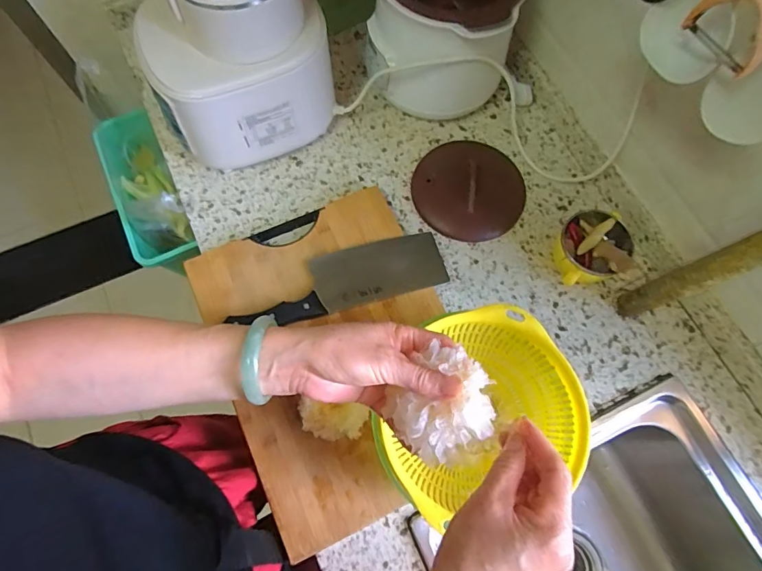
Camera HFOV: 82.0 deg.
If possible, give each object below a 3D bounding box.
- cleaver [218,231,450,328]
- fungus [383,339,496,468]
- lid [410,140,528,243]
[{"bbox_3d":[-0.058,-0.007,0.580,0.281,0.017,0.078,-14,72,-6],"label":"cleaver"},{"bbox_3d":[0.047,0.093,0.331,0.075,0.039,0.074,-39,76,-13],"label":"fungus"},{"bbox_3d":[0.137,-0.155,0.655,0.163,0.043,0.175,0,71,-1],"label":"lid"}]

